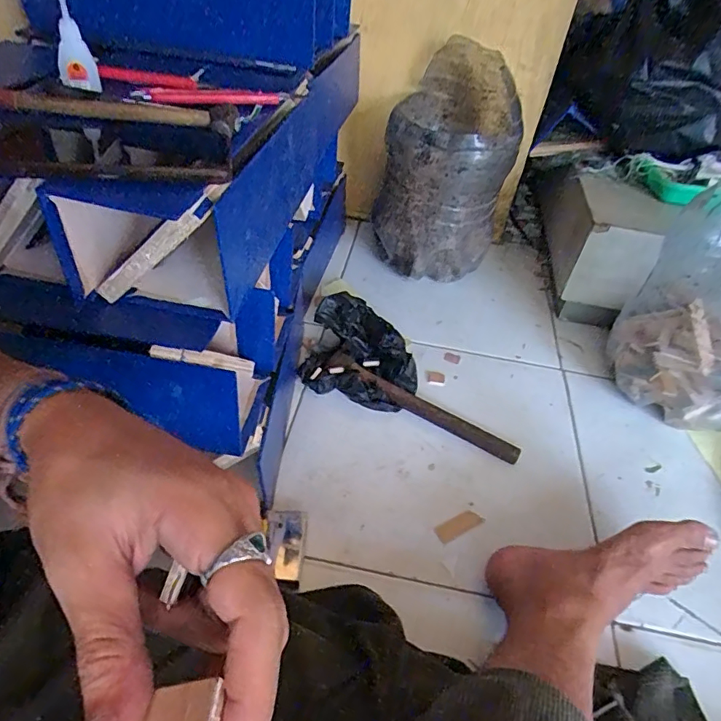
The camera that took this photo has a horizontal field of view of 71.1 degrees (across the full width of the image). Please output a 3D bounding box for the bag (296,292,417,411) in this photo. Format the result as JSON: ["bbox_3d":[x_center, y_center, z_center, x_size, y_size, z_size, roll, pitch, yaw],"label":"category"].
[{"bbox_3d":[0.004,-0.012,0.752,0.166,0.081,0.138,15,44,7],"label":"bag"}]

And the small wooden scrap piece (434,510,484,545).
[{"bbox_3d":[0.120,0.200,0.611,0.063,0.004,0.022,-18,49,-24],"label":"small wooden scrap piece"}]

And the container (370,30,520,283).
[{"bbox_3d":[0.152,-0.338,0.905,0.212,0.342,0.257,11,44,4],"label":"container"}]

